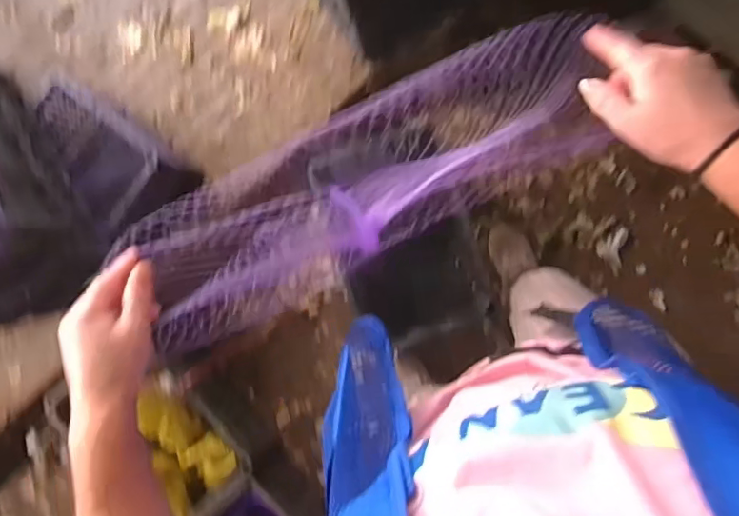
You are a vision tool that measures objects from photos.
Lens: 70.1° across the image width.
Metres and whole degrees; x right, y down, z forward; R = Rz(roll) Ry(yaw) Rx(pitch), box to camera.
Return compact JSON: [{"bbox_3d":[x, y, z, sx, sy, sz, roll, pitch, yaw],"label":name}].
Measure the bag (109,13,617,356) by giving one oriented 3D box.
[{"bbox_3d":[-0.009,-0.061,0.474,0.432,0.123,0.113,-29,89,4],"label":"bag"}]

